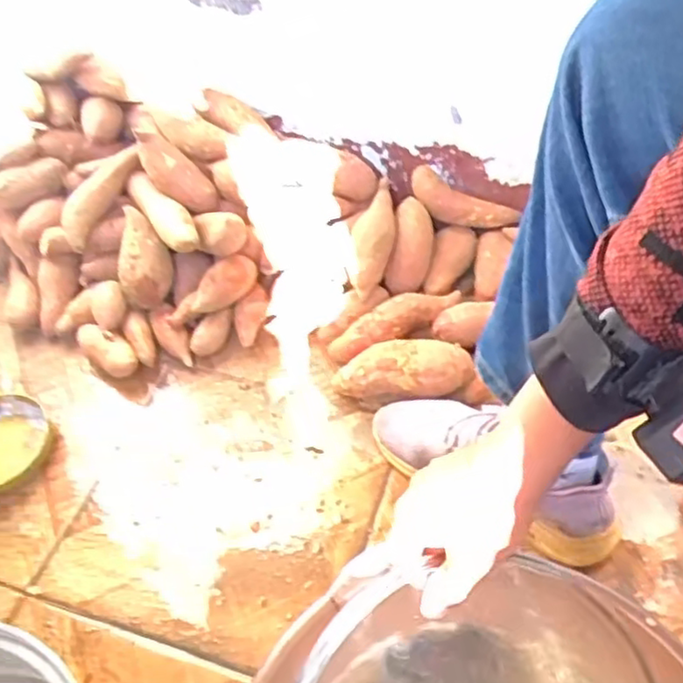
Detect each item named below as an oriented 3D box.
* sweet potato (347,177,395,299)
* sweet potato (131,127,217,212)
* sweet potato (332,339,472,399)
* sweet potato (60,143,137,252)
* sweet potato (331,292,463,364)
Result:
[{"bbox_3d":[0.038,-0.129,0.850,0.053,0.054,0.154,8,71,11],"label":"sweet potato"},{"bbox_3d":[-0.208,-0.212,0.863,0.128,0.038,0.047,44,57,-11],"label":"sweet potato"},{"bbox_3d":[0.066,0.038,0.773,0.148,0.064,0.053,1,48,6],"label":"sweet potato"},{"bbox_3d":[-0.316,-0.186,0.881,0.049,0.049,0.145,23,73,22],"label":"sweet potato"},{"bbox_3d":[0.065,-0.022,0.834,0.168,0.051,0.050,-28,52,-19],"label":"sweet potato"}]

